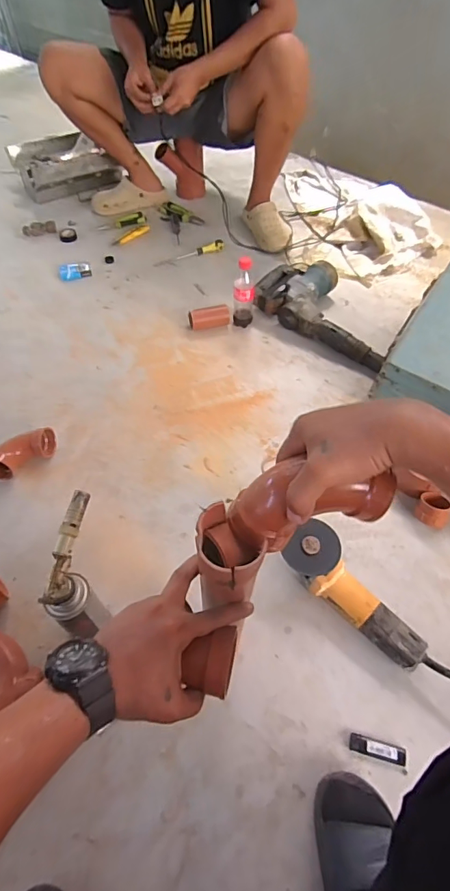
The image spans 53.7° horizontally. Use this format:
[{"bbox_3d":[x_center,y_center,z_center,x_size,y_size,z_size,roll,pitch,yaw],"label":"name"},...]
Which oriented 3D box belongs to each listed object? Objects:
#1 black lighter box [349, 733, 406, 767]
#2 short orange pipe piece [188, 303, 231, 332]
[{"bbox_3d":[0.223,0.442,0.648,0.078,0.019,0.023,13,54,10],"label":"black lighter box"},{"bbox_3d":[-0.043,-0.352,1.220,0.113,0.046,0.046,-9,53,-6],"label":"short orange pipe piece"}]

